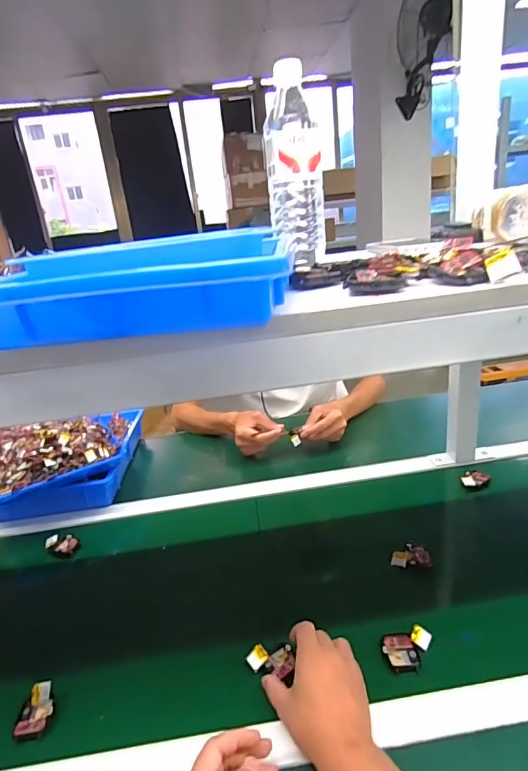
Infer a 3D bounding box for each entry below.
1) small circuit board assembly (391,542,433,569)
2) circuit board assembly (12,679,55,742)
[{"bbox_3d":[0.211,0.247,0.637,0.055,0.015,0.036,-8,21,-3],"label":"small circuit board assembly"},{"bbox_3d":[-0.253,0.356,0.482,0.035,0.025,0.045,-13,22,-16],"label":"circuit board assembly"}]

